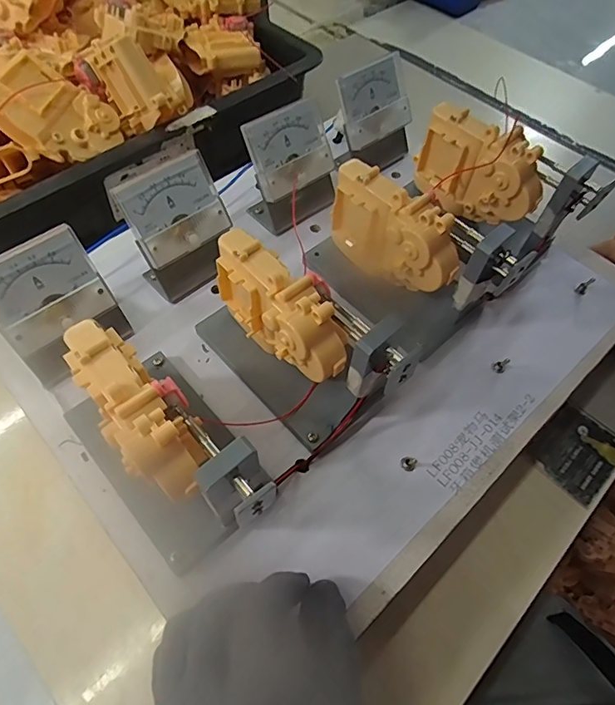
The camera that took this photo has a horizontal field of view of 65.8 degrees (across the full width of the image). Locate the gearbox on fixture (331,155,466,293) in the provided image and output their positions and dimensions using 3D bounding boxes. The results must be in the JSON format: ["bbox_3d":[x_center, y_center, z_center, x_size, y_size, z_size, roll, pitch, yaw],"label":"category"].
[{"bbox_3d":[0.056,-0.077,0.317,0.098,0.068,0.032,38,64,18],"label":"gearbox on fixture"}]

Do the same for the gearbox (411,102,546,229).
[{"bbox_3d":[0.125,-0.133,0.350,0.028,0.070,0.094,-31,65,-20],"label":"gearbox"}]

